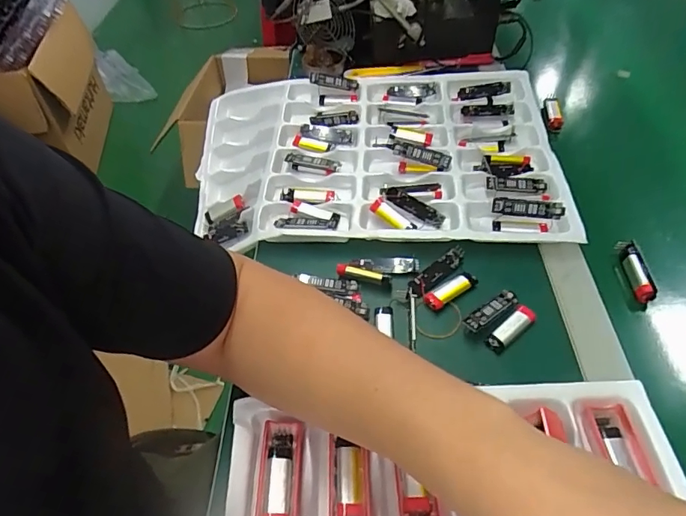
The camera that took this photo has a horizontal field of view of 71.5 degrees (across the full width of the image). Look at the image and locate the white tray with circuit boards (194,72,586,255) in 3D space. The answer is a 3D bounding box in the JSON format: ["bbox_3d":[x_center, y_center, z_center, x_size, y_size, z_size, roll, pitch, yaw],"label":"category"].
[{"bbox_3d":[0.029,-0.128,0.603,0.449,0.053,0.320,0,49,4],"label":"white tray with circuit boards"}]

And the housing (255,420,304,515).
[{"bbox_3d":[-0.045,0.158,0.343,0.030,0.013,0.078,-2,49,2],"label":"housing"}]

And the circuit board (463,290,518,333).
[{"bbox_3d":[0.136,0.047,0.432,0.066,0.010,0.017,-32,55,-22],"label":"circuit board"}]

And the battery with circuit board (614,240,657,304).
[{"bbox_3d":[0.288,0.012,0.467,0.020,0.016,0.070,4,50,7],"label":"battery with circuit board"}]

